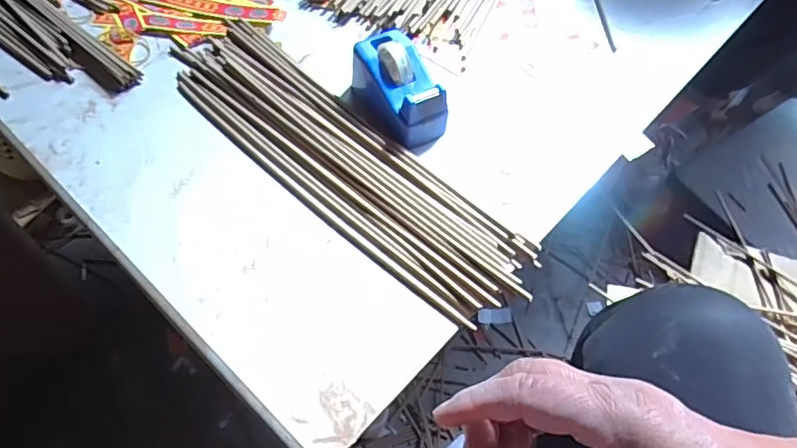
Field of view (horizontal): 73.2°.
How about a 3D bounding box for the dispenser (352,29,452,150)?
[{"bbox_3d":[0.000,-0.123,0.486,0.056,0.054,0.103,-23,62,-18],"label":"dispenser"}]

